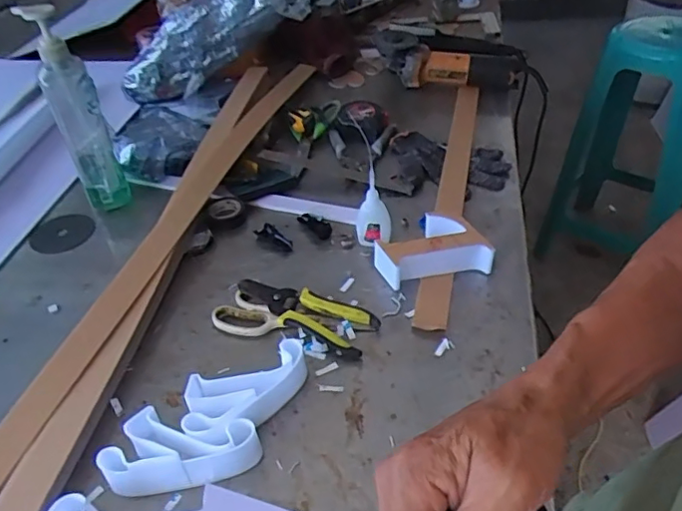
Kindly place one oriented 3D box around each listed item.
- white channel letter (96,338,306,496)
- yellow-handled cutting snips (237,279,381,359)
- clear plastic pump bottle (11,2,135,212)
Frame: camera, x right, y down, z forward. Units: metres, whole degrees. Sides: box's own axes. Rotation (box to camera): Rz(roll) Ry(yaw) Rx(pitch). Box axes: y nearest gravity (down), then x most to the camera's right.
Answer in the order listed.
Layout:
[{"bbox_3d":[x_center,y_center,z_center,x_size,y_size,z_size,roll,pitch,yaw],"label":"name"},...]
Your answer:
[{"bbox_3d":[-0.119,0.162,0.548,0.206,0.041,0.100,-19,42,-16],"label":"white channel letter"},{"bbox_3d":[-0.039,0.060,0.674,0.169,0.025,0.077,19,46,25],"label":"yellow-handled cutting snips"},{"bbox_3d":[-0.358,-0.183,0.791,0.063,0.279,0.082,-20,43,-18],"label":"clear plastic pump bottle"}]

